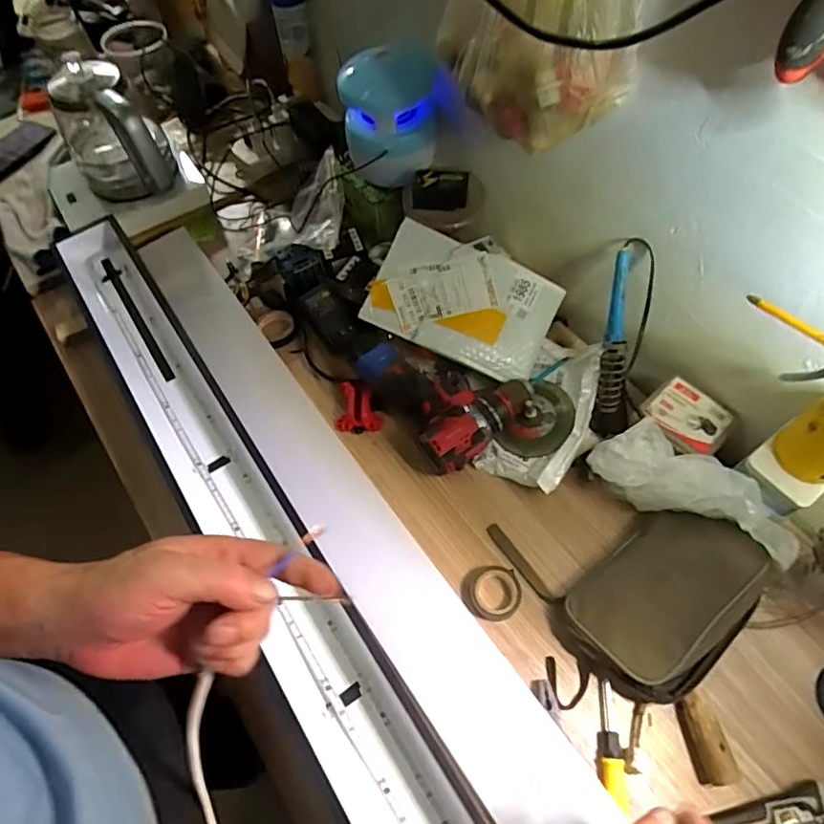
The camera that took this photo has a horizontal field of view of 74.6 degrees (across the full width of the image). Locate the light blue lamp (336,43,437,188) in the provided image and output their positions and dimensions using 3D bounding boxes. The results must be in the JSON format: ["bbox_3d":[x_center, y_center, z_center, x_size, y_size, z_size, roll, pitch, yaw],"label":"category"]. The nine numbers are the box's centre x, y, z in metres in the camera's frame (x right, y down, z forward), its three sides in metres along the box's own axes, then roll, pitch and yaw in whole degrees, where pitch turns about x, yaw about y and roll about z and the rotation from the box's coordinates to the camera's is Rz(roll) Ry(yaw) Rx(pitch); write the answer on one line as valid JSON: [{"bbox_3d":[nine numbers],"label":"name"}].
[{"bbox_3d":[-0.031,-0.396,0.731,0.123,0.154,0.092,-6,60,-1],"label":"light blue lamp"}]

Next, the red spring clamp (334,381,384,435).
[{"bbox_3d":[-0.074,-0.008,0.695,0.057,0.031,0.069,-15,61,-6],"label":"red spring clamp"}]

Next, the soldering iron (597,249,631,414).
[{"bbox_3d":[0.238,-0.090,0.637,0.024,0.187,0.028,1,16,3],"label":"soldering iron"}]

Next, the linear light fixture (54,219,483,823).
[{"bbox_3d":[-0.151,0.177,0.574,0.111,0.061,1.189,-32,64,-15],"label":"linear light fixture"}]

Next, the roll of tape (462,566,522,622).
[{"bbox_3d":[0.087,0.197,0.587,0.061,0.016,0.054,-16,61,-7],"label":"roll of tape"}]

